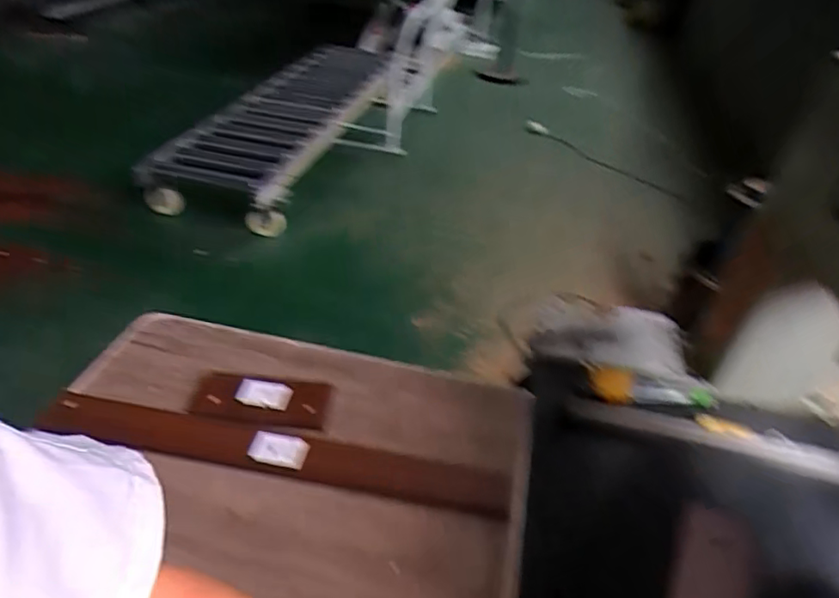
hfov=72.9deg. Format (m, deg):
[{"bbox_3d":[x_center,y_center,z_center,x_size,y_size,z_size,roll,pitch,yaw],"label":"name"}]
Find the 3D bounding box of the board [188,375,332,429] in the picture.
[{"bbox_3d":[-0.232,0.152,0.833,0.191,0.027,0.090,5,38,-1],"label":"board"}]

